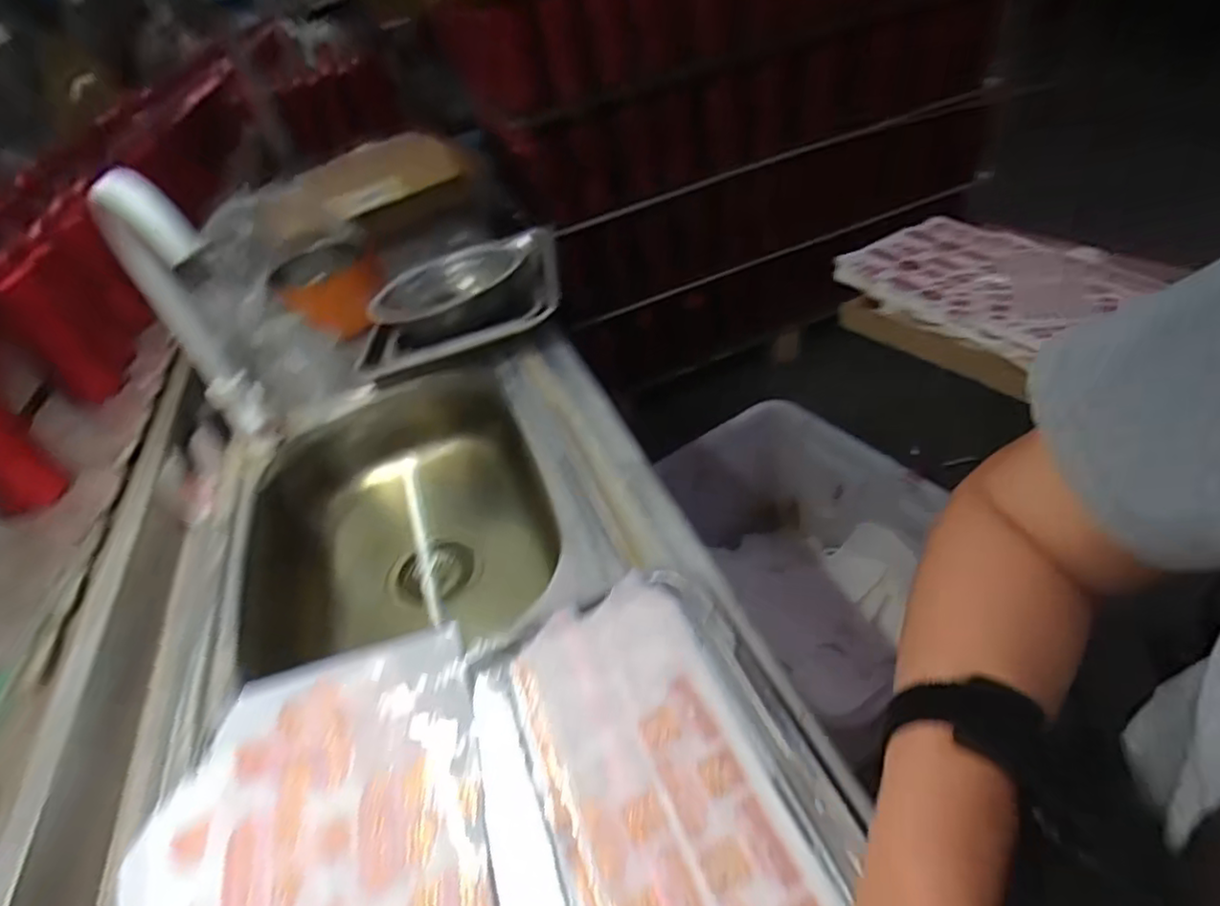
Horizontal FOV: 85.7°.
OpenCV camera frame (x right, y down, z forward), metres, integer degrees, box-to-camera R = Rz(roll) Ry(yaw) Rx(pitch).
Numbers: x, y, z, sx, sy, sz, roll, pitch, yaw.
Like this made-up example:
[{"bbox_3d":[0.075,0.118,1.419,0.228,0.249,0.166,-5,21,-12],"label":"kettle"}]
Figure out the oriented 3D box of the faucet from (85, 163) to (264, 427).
[{"bbox_3d":[-0.385,-0.116,0.635,0.158,0.303,0.045,30,54,31],"label":"faucet"}]

